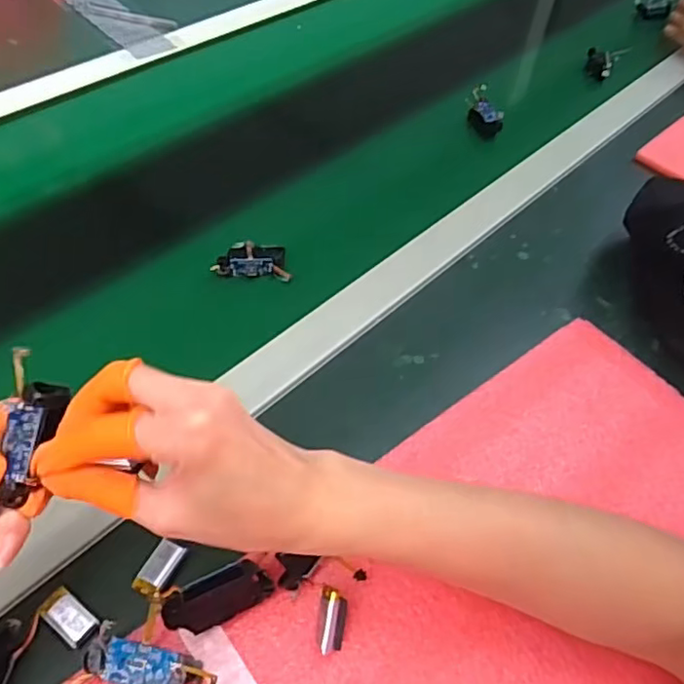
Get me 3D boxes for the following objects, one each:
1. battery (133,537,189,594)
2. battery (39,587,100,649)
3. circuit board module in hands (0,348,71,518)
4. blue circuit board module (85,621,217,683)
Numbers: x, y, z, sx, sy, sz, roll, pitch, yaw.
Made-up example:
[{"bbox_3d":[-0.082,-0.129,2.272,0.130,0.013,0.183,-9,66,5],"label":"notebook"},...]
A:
[{"bbox_3d":[-0.101,0.126,0.343,0.018,0.006,0.029,22,52,13],"label":"battery"},{"bbox_3d":[-0.145,0.146,0.325,0.035,0.004,0.017,32,55,20],"label":"battery"},{"bbox_3d":[-0.135,0.037,0.270,0.021,0.010,0.066,3,79,-2],"label":"circuit board module in hands"},{"bbox_3d":[-0.093,0.161,0.301,0.061,0.021,0.024,16,51,9],"label":"blue circuit board module"}]

